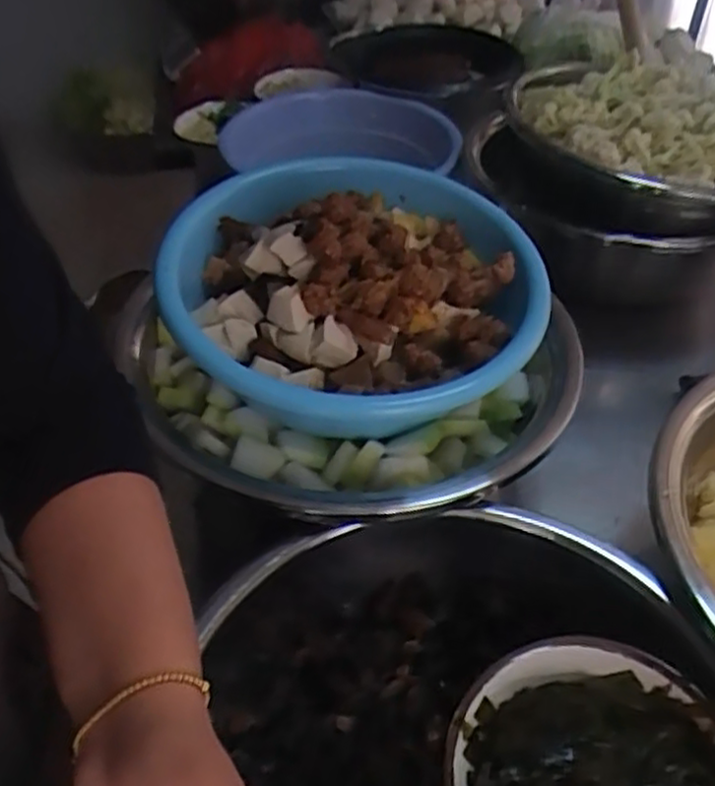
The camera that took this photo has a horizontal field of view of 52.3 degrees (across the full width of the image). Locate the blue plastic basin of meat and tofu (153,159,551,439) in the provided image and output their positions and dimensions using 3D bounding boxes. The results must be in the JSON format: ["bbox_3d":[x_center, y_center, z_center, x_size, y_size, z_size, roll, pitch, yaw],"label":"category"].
[{"bbox_3d":[-0.006,-0.101,0.676,0.336,0.126,0.324,-15,45,-15],"label":"blue plastic basin of meat and tofu"}]

